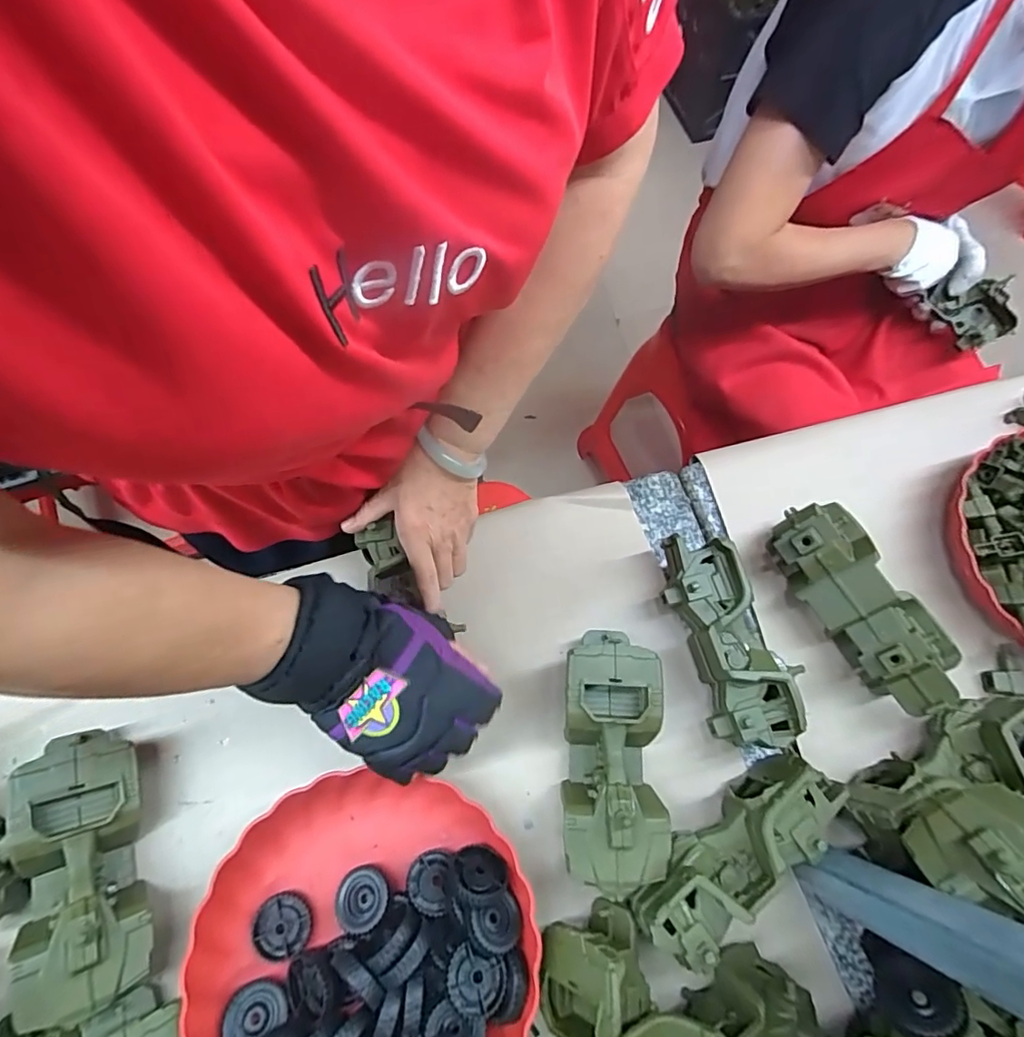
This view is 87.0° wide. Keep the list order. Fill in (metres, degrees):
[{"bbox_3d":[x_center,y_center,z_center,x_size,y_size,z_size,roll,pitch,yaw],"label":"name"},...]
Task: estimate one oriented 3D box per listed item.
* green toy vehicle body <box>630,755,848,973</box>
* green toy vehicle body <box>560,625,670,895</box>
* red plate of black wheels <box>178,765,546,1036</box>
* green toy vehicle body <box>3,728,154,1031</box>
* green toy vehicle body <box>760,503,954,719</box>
[{"bbox_3d":[0.172,0.252,0.413,0.178,0.062,0.059,-38,75,-14],"label":"green toy vehicle body"},{"bbox_3d":[0.079,0.188,0.440,0.080,0.072,0.189,1,70,-1],"label":"green toy vehicle body"},{"bbox_3d":[-0.108,0.318,0.401,0.234,0.056,0.239,0,70,-1],"label":"red plate of black wheels"},{"bbox_3d":[-0.322,0.257,0.402,0.084,0.069,0.186,-17,71,-8],"label":"green toy vehicle body"},{"bbox_3d":[0.309,0.077,0.484,0.076,0.080,0.190,-28,73,-11],"label":"green toy vehicle body"}]

